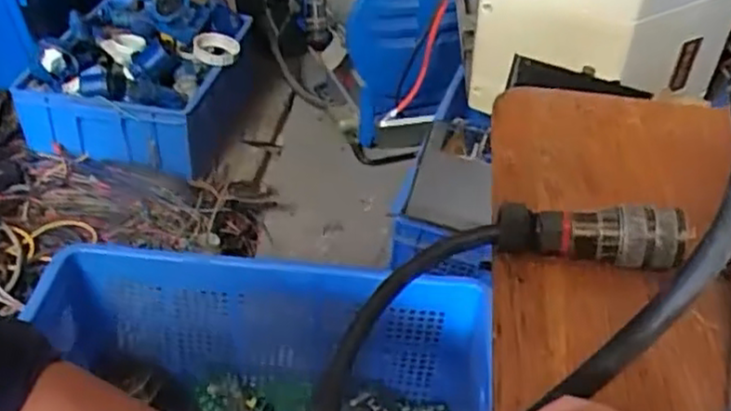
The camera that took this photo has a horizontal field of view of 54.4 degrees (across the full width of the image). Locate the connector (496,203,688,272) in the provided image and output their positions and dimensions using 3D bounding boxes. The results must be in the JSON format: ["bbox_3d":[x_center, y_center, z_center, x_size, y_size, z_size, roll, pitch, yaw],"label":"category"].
[{"bbox_3d":[0.169,0.023,0.541,0.133,0.054,0.043,6,39,2],"label":"connector"}]

